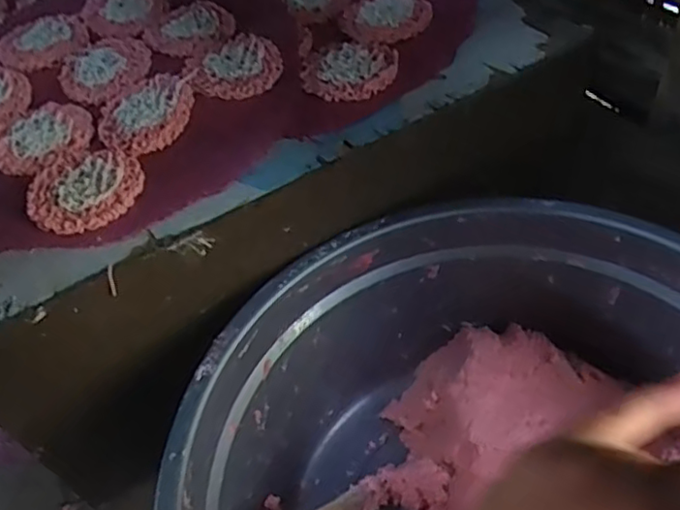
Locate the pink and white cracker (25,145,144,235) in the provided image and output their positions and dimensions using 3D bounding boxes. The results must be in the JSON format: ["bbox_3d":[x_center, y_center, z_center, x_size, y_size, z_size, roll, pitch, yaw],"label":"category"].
[{"bbox_3d":[-0.180,-0.049,0.454,0.075,0.008,0.078,-14,53,-5],"label":"pink and white cracker"}]

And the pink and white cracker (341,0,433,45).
[{"bbox_3d":[0.038,-0.207,0.555,0.076,0.007,0.078,-32,57,-18],"label":"pink and white cracker"}]

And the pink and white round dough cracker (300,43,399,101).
[{"bbox_3d":[0.008,-0.148,0.510,0.075,0.004,0.065,-4,52,2],"label":"pink and white round dough cracker"}]

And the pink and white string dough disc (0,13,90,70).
[{"bbox_3d":[-0.267,-0.192,0.577,0.077,0.007,0.082,-3,53,3],"label":"pink and white string dough disc"}]

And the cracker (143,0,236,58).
[{"bbox_3d":[-0.131,-0.199,0.565,0.076,0.004,0.080,-3,53,3],"label":"cracker"}]

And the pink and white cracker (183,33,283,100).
[{"bbox_3d":[-0.085,-0.151,0.517,0.074,0.010,0.072,-3,53,3],"label":"pink and white cracker"}]

